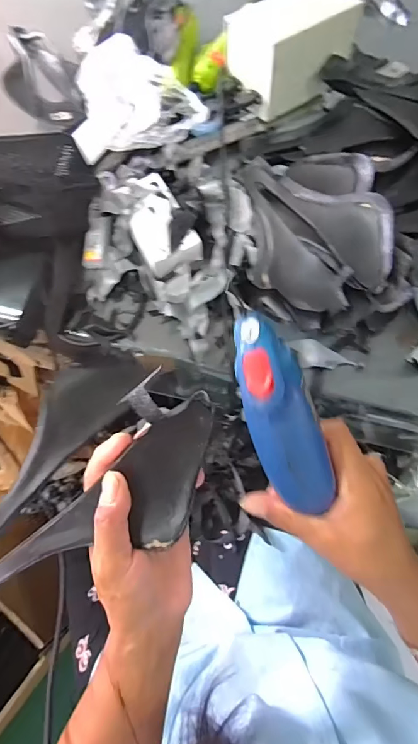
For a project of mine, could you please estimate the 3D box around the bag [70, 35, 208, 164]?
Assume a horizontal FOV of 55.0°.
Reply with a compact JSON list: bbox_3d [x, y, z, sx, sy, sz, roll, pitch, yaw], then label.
[{"bbox_3d":[-0.089,-0.331,0.500,0.170,0.094,0.122,7,72,2],"label":"bag"}]

